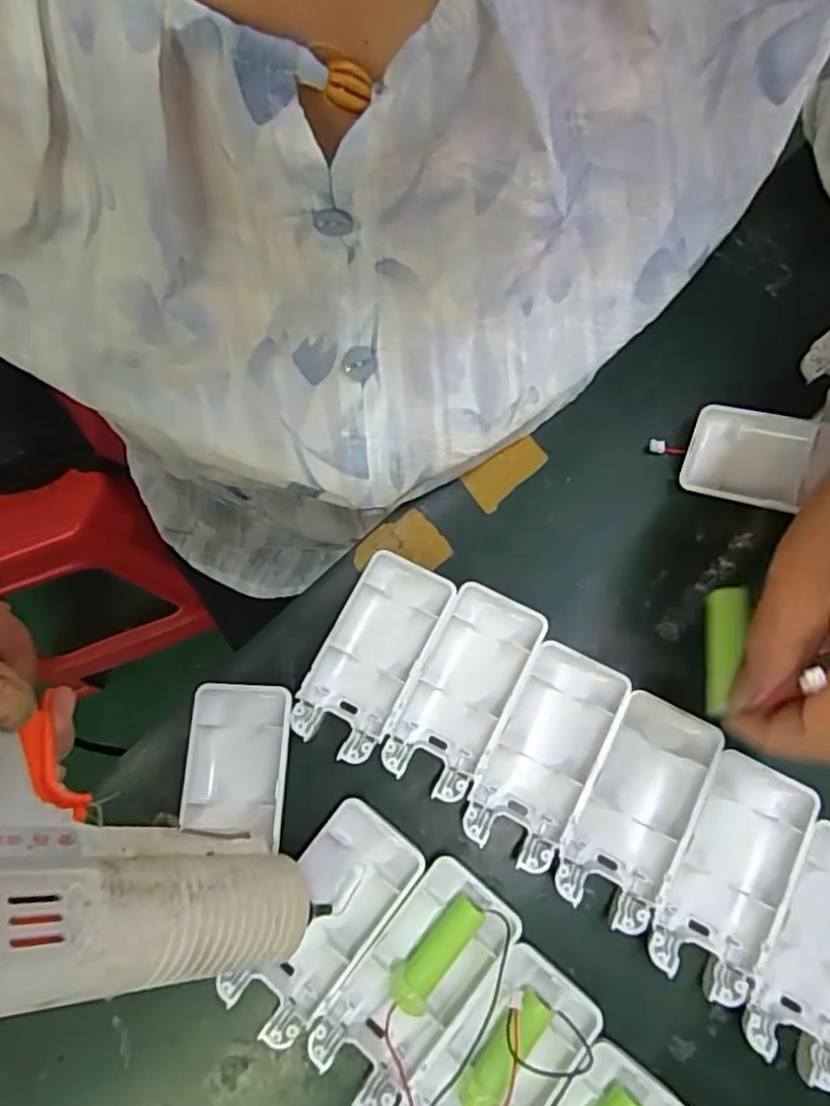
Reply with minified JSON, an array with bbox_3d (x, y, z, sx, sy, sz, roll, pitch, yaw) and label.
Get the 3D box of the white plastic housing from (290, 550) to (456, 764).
[{"bbox_3d":[-0.021,0.048,0.318,0.045,0.015,0.094,25,78,8],"label":"white plastic housing"}]

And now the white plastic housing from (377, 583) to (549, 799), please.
[{"bbox_3d":[0.022,0.063,0.311,0.045,0.015,0.094,26,78,8],"label":"white plastic housing"}]

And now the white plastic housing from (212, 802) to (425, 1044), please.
[{"bbox_3d":[-0.040,0.158,0.287,0.044,0.015,0.093,36,80,10],"label":"white plastic housing"}]

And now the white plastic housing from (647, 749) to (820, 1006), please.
[{"bbox_3d":[0.135,0.137,0.287,0.044,0.012,0.094,27,78,8],"label":"white plastic housing"}]

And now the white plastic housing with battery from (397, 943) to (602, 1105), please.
[{"bbox_3d":[0.031,0.211,0.267,0.047,0.017,0.093,40,80,11],"label":"white plastic housing with battery"}]

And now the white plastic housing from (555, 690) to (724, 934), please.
[{"bbox_3d":[0.098,0.113,0.298,0.045,0.018,0.094,28,78,9],"label":"white plastic housing"}]

